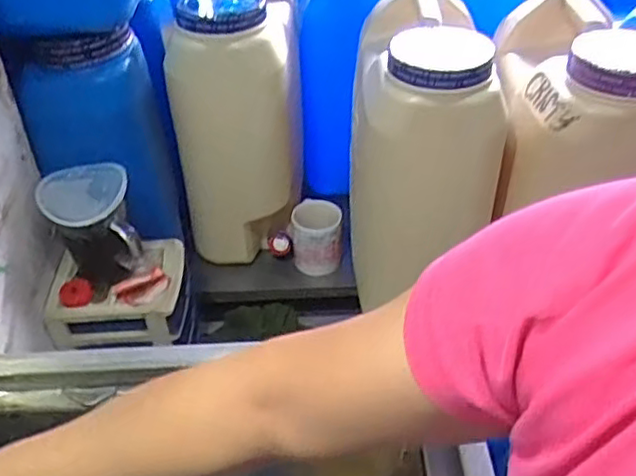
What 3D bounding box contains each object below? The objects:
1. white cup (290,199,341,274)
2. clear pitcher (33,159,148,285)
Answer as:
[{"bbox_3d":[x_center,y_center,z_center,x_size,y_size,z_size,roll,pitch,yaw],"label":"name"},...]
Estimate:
[{"bbox_3d":[-0.001,-0.002,1.079,0.080,0.104,0.072,-1,40,0],"label":"white cup"},{"bbox_3d":[-0.276,-0.011,0.827,0.104,0.119,0.114,-11,41,-11],"label":"clear pitcher"}]

